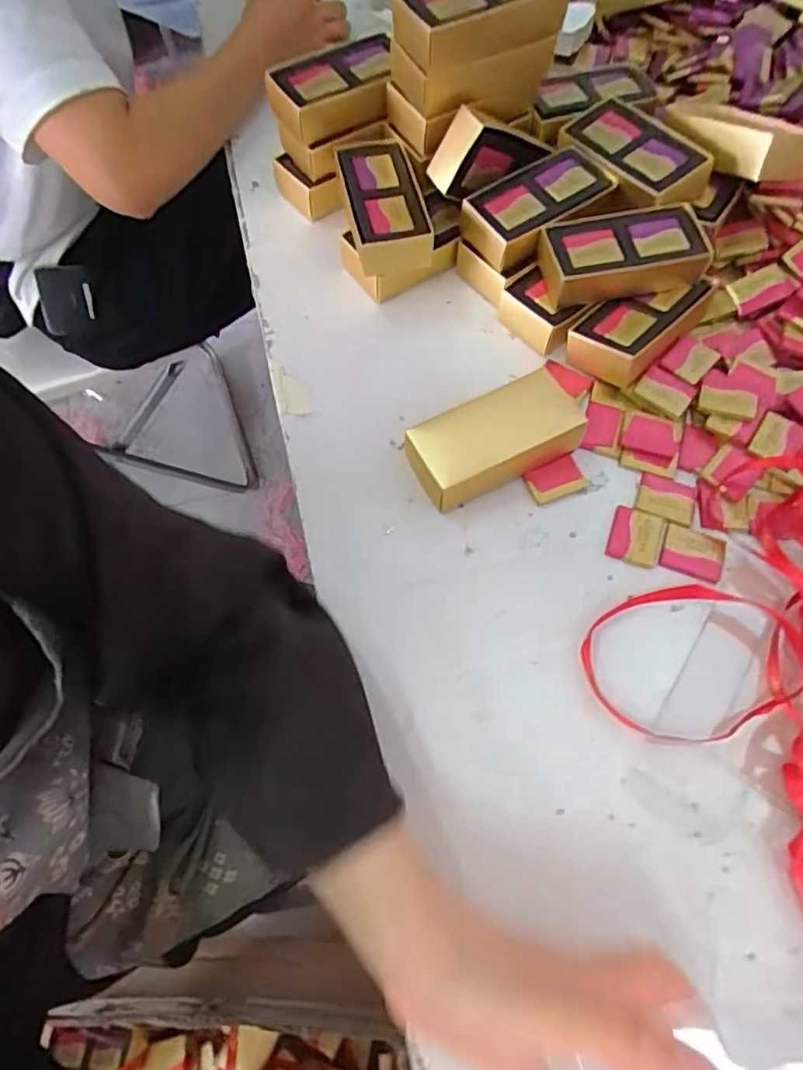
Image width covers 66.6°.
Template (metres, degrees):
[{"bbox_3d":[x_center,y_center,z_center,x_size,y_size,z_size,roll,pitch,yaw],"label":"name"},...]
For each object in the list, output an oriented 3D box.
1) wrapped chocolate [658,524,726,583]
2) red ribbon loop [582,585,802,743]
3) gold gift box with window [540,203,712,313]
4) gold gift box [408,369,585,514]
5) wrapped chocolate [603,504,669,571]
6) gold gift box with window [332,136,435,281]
[{"bbox_3d":[0.194,0.012,0.407,0.040,0.004,0.032,19,66,7],"label":"wrapped chocolate"},{"bbox_3d":[0.175,0.073,0.369,0.121,0.017,0.095,-26,69,-13],"label":"red ribbon loop"},{"bbox_3d":[0.164,-0.207,0.455,0.115,0.032,0.057,-9,66,-6],"label":"gold gift box with window"},{"bbox_3d":[0.063,-0.063,0.423,0.113,0.036,0.056,-25,68,-13],"label":"gold gift box"},{"bbox_3d":[0.158,0.001,0.410,0.035,0.004,0.039,19,66,7],"label":"wrapped chocolate"},{"bbox_3d":[-0.015,-0.260,0.475,0.056,0.032,0.127,-10,66,-6],"label":"gold gift box with window"}]

